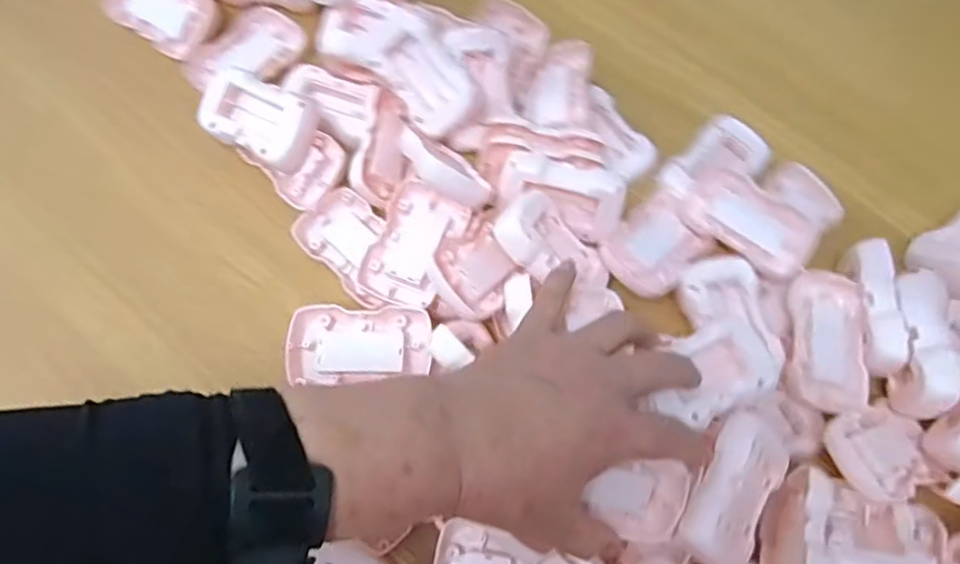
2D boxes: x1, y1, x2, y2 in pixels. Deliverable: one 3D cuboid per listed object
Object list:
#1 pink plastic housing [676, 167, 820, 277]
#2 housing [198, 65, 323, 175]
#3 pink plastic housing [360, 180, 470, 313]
[{"bbox_3d":[0.189,-0.041,0.476,0.090,0.021,0.056,38,74,14],"label":"pink plastic housing"},{"bbox_3d":[-0.160,-0.117,0.471,0.087,0.020,0.053,27,97,15],"label":"housing"},{"bbox_3d":[-0.042,-0.026,0.450,0.049,0.015,0.084,19,70,8],"label":"pink plastic housing"}]

